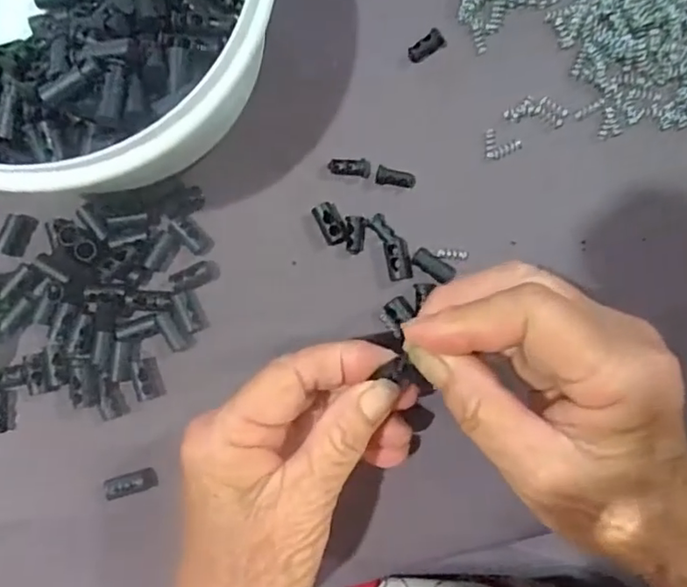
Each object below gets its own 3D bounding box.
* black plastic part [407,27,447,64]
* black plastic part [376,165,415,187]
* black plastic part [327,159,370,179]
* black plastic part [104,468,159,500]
[{"bbox_3d":[0.038,-0.113,0.274,0.019,0.007,0.009,-36,91,0],"label":"black plastic part"},{"bbox_3d":[0.024,-0.053,0.275,0.018,0.010,0.009,7,91,-1],"label":"black plastic part"},{"bbox_3d":[0.003,-0.058,0.275,0.019,0.009,0.007,8,91,-1],"label":"black plastic part"},{"bbox_3d":[-0.094,0.084,0.266,0.022,0.004,0.009,-17,91,-1],"label":"black plastic part"}]

